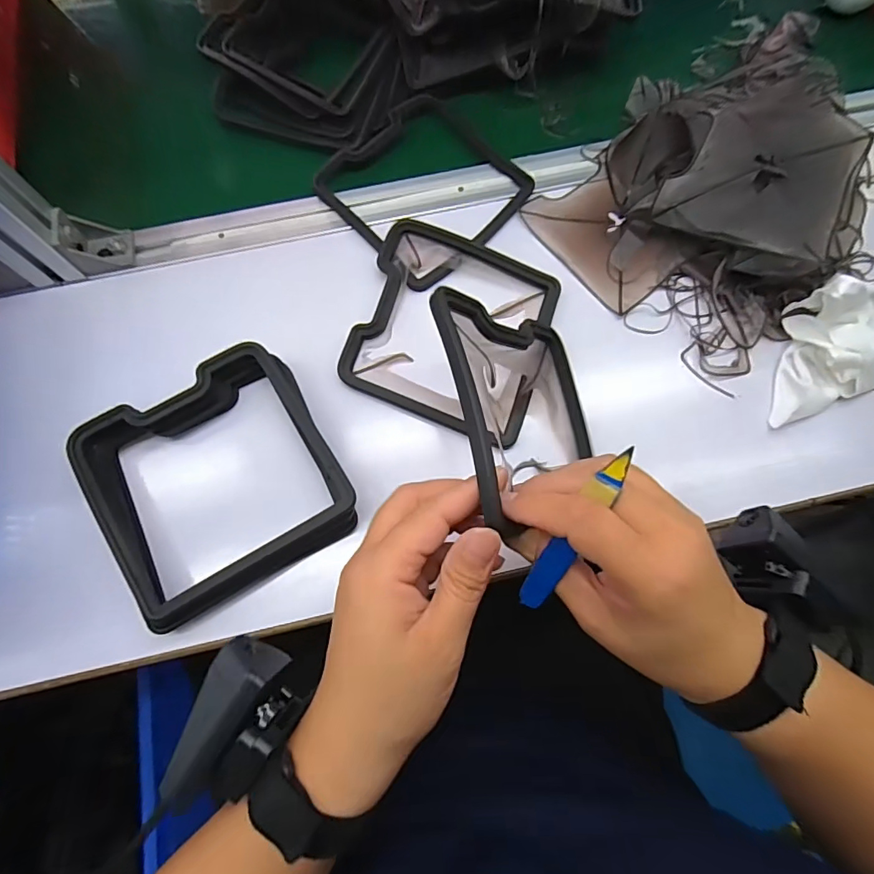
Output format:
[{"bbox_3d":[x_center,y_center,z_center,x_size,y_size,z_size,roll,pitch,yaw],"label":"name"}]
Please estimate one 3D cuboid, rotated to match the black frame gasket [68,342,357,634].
[{"bbox_3d":[-0.148,0.029,0.340,0.149,0.035,0.151,-30,75,-8],"label":"black frame gasket"}]

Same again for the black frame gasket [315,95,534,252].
[{"bbox_3d":[-0.011,-0.216,0.426,0.143,0.010,0.153,-41,77,-10],"label":"black frame gasket"}]

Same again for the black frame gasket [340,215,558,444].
[{"bbox_3d":[0.012,-0.084,0.382,0.145,0.013,0.153,18,75,6],"label":"black frame gasket"}]

